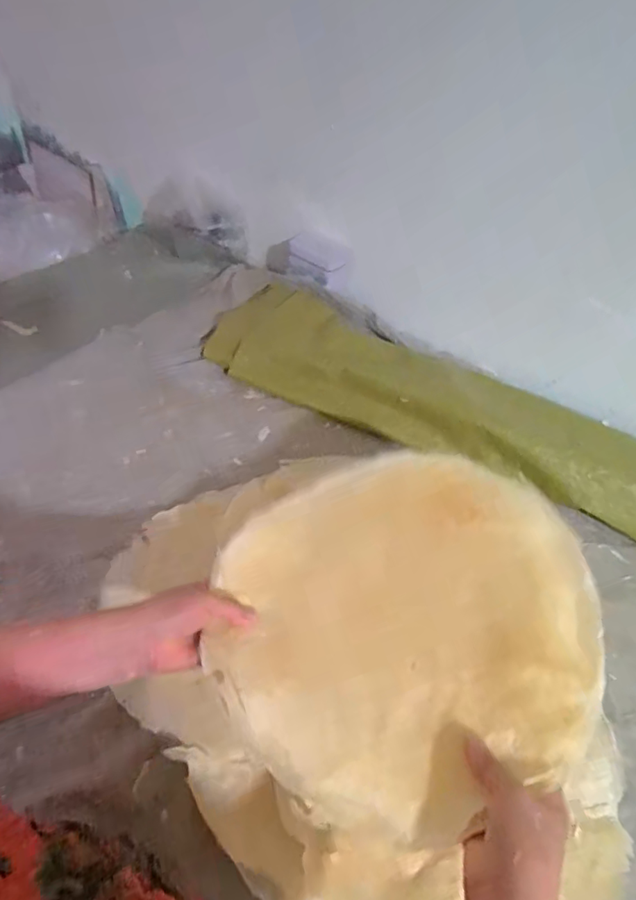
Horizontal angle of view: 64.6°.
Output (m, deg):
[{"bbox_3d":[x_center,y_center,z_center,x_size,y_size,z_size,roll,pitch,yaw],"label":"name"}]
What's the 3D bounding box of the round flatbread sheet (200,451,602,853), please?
[{"bbox_3d":[0.075,0.150,0.490,0.341,0.051,0.340,-5,52,7],"label":"round flatbread sheet"}]

